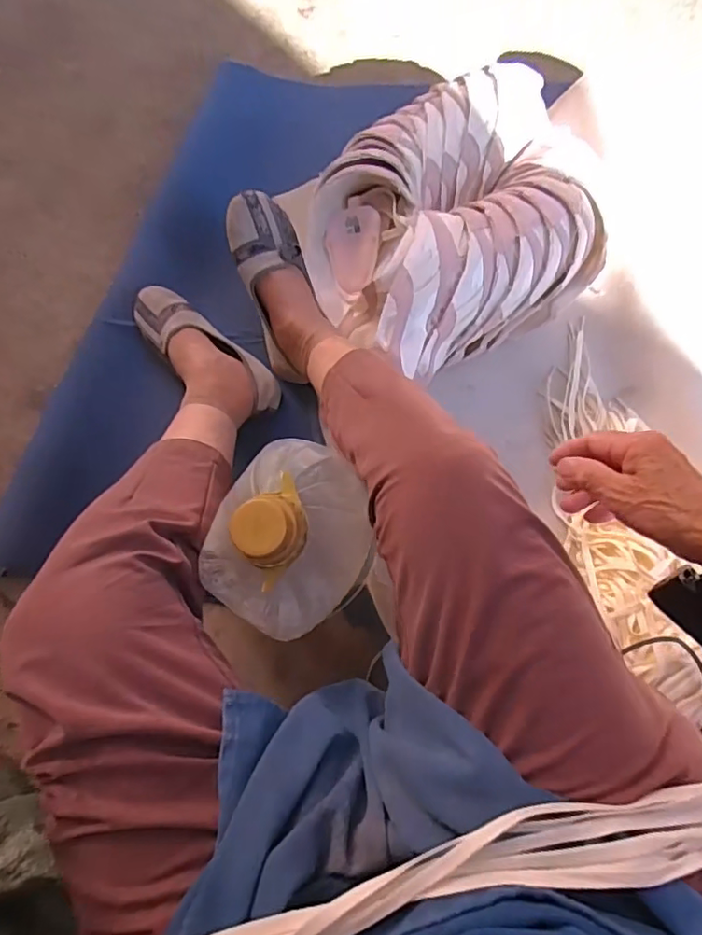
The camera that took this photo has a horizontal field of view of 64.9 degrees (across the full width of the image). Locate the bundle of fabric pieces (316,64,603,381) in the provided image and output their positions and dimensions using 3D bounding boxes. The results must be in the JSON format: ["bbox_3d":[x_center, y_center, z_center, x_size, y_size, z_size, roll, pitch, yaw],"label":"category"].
[{"bbox_3d":[0.134,-0.315,0.679,0.344,0.148,0.319,-26,81,0],"label":"bundle of fabric pieces"}]

